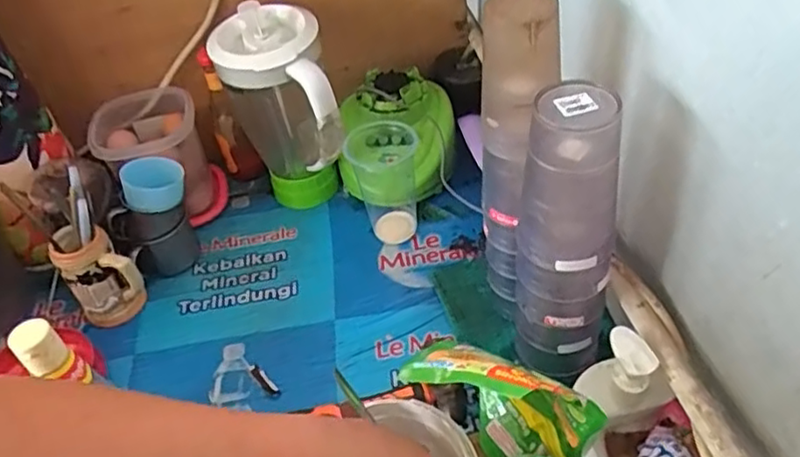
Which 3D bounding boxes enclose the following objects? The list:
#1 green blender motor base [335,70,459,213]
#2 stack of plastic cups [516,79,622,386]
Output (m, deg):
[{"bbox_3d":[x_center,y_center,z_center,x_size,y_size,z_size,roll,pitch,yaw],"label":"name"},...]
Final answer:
[{"bbox_3d":[-0.004,-0.118,0.912,0.158,0.145,0.154,-6,44,1],"label":"green blender motor base"},{"bbox_3d":[0.146,0.019,0.570,0.076,0.295,0.067,8,47,15],"label":"stack of plastic cups"}]

